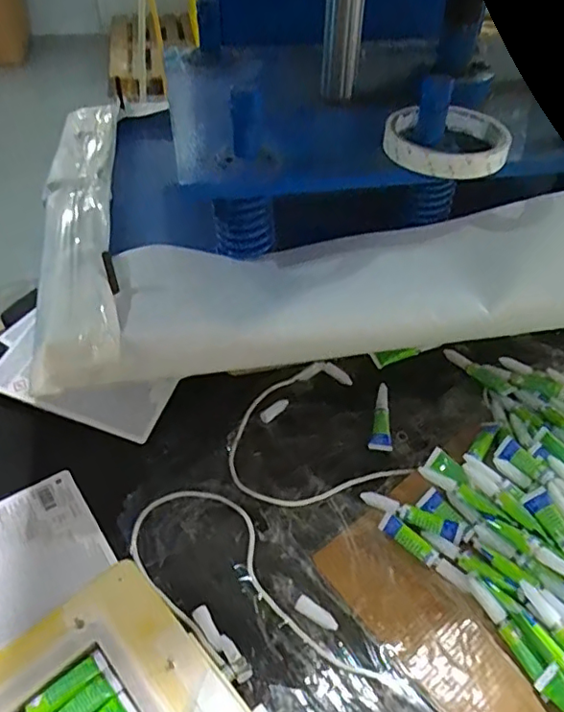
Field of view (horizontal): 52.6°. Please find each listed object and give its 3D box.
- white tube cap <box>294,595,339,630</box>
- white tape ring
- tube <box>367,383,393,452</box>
[{"bbox_3d":[0.025,0.183,0.405,0.032,0.007,0.011,23,50,20],"label":"white tube cap"},{"bbox_3d":[0.120,-0.157,0.415,0.086,0.015,0.086,1,45,-1],"label":"white tape ring"},{"bbox_3d":[0.094,0.055,0.529,0.019,0.011,0.082,9,47,8],"label":"tube"}]

